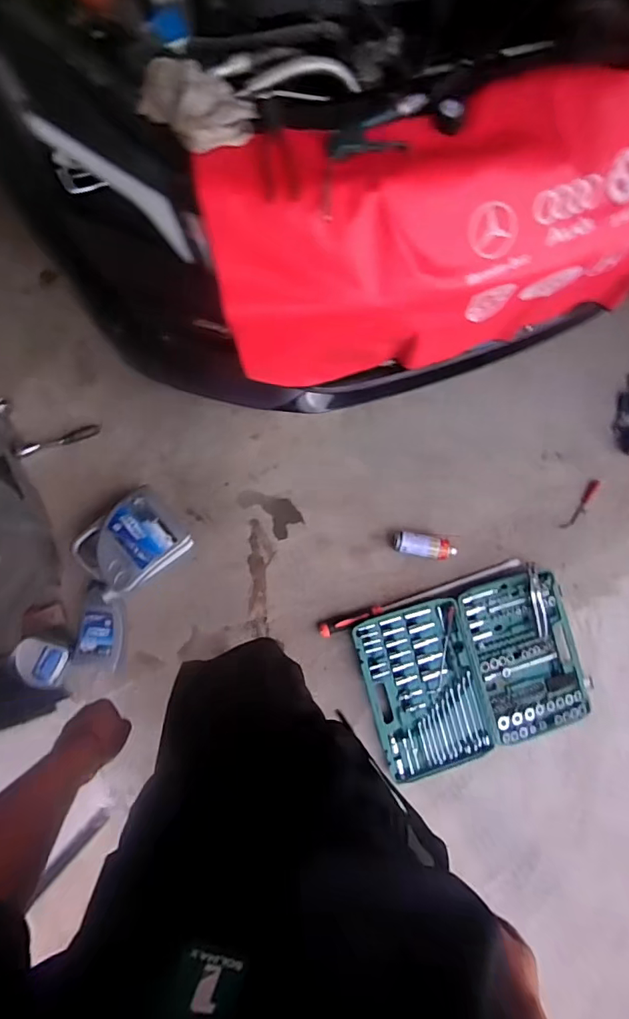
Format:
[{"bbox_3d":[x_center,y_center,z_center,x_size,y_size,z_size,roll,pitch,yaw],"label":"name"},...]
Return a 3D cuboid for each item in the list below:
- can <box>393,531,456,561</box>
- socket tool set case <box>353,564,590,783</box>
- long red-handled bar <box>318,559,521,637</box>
[{"bbox_3d":[0.331,0.111,1.479,0.184,0.056,0.065,12,75,-2],"label":"can"},{"bbox_3d":[0.475,0.461,1.426,0.654,0.071,0.495,-16,78,-9],"label":"socket tool set case"},{"bbox_3d":[0.316,0.260,1.448,0.636,0.035,0.034,-17,78,-9],"label":"long red-handled bar"}]

